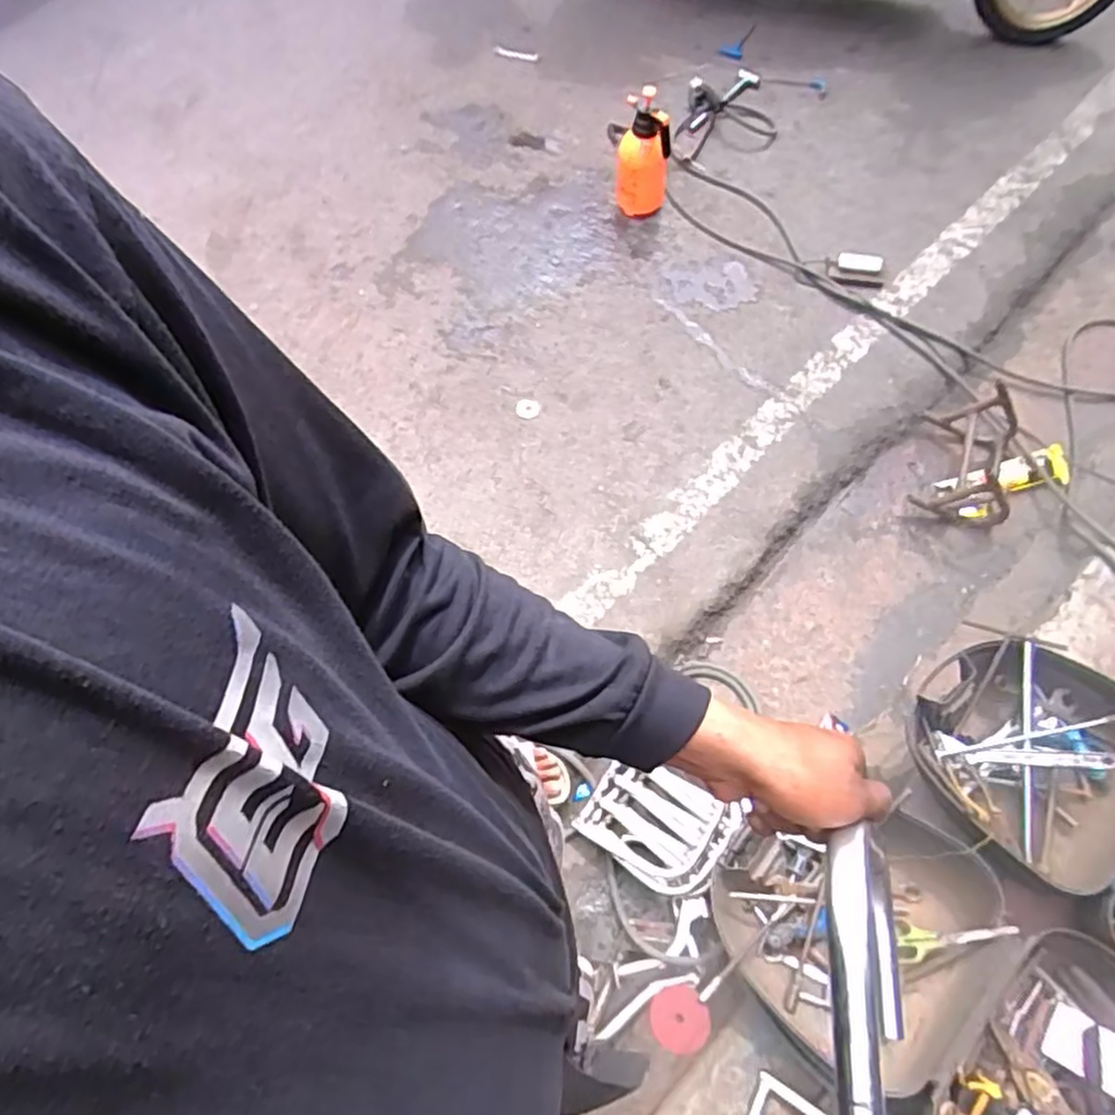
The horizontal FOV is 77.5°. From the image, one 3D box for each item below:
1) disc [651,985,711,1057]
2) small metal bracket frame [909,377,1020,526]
[{"bbox_3d":[0.217,0.816,1.230,0.104,0.012,0.099,-11,60,19],"label":"disc"},{"bbox_3d":[0.985,-0.264,1.659,0.199,0.141,0.361,14,66,10],"label":"small metal bracket frame"}]

